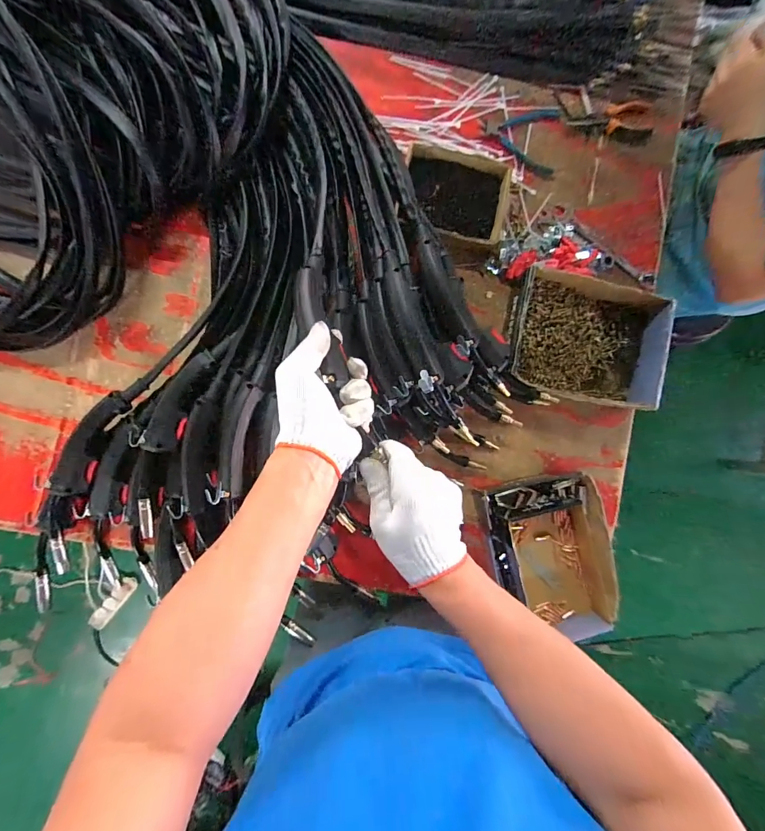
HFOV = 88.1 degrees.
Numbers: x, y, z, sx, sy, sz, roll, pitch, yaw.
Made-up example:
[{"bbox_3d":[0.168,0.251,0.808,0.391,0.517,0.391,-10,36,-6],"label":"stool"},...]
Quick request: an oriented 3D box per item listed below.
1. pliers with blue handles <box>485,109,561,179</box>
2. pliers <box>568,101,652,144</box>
[{"bbox_3d":[0.238,-0.477,0.681,0.128,0.013,0.115,7,87,-4],"label":"pliers with blue handles"},{"bbox_3d":[0.408,-0.518,0.701,0.146,0.014,0.069,-6,88,-4],"label":"pliers"}]

